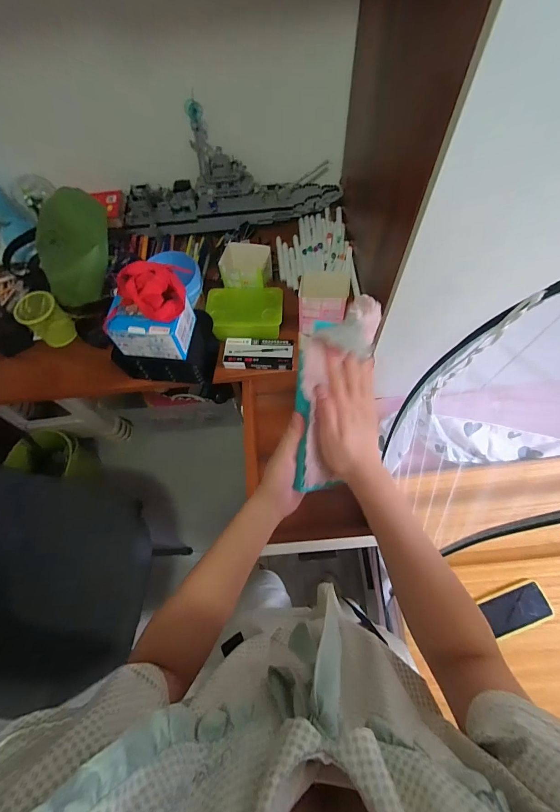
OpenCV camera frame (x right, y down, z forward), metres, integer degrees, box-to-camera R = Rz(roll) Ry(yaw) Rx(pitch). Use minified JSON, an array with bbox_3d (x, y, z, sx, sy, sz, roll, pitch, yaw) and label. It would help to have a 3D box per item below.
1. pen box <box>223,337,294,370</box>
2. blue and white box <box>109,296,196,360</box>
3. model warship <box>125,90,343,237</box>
[{"bbox_3d":[-0.047,-0.119,0.744,0.151,0.022,0.071,2,66,4],"label":"pen box"},{"bbox_3d":[-0.248,-0.161,0.643,0.133,0.095,0.107,3,66,5],"label":"blue and white box"},{"bbox_3d":[-0.132,-0.563,0.825,0.573,0.209,0.111,-3,66,2],"label":"model warship"}]

